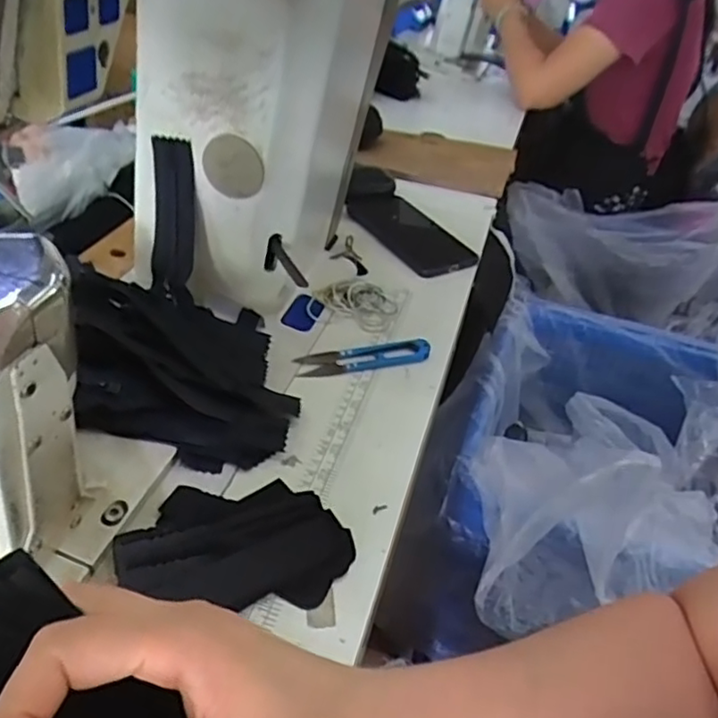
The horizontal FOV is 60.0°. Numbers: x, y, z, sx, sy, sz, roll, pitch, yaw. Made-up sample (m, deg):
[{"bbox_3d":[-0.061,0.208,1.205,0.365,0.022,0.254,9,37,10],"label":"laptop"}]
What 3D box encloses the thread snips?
[{"bbox_3d":[0.004,-0.003,0.520,0.113,0.009,0.029,-7,40,-17],"label":"thread snips"}]

